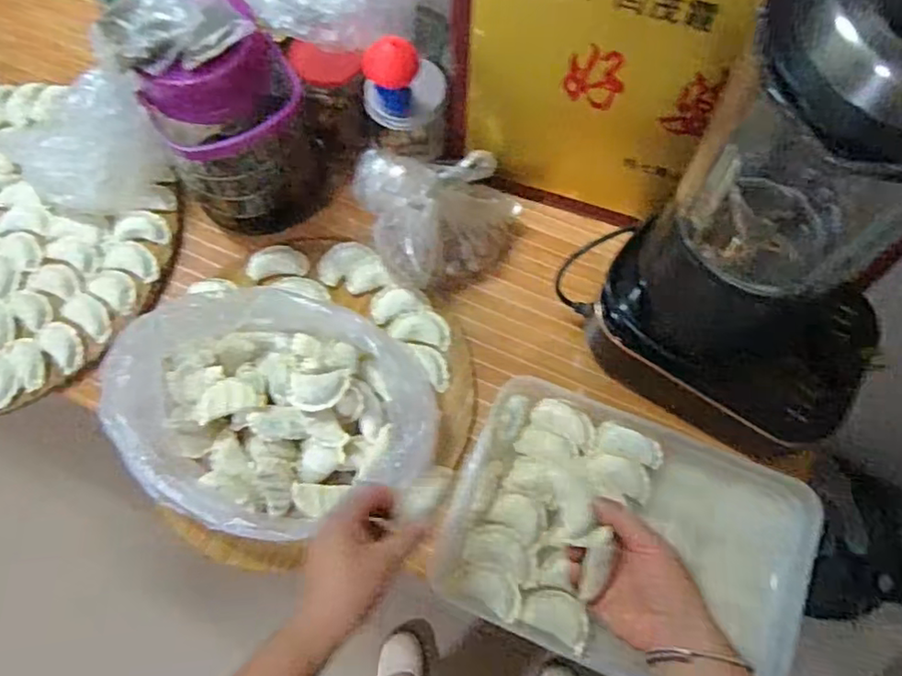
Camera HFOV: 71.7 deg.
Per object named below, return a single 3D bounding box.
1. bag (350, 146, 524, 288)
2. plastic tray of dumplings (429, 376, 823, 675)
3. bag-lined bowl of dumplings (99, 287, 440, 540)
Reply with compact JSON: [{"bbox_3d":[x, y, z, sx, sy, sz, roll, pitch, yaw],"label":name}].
[{"bbox_3d":[-0.011,-0.144,0.683,0.166,0.124,0.133,-28,70,-8],"label":"bag"},{"bbox_3d":[0.157,0.183,0.575,0.302,0.045,0.222,20,71,10],"label":"plastic tray of dumplings"},{"bbox_3d":[-0.170,0.064,0.613,0.287,0.099,0.251,-21,70,-6],"label":"bag-lined bowl of dumplings"}]

